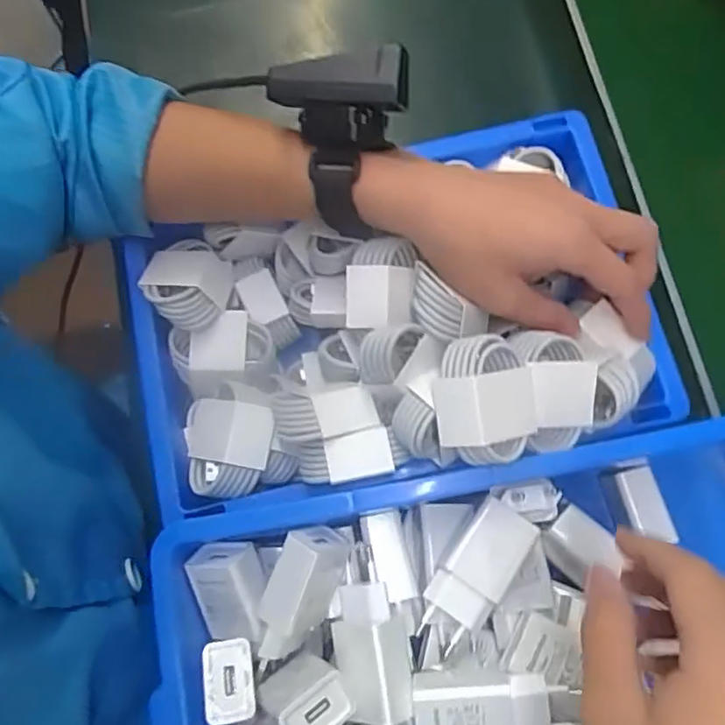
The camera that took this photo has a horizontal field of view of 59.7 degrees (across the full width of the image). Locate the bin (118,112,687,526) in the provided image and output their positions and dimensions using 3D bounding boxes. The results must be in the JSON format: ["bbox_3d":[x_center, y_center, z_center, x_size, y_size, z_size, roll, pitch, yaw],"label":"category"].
[{"bbox_3d":[0.015,-0.029,0.376,0.307,0.092,0.203,-13,76,-4],"label":"bin"}]

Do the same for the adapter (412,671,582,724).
[{"bbox_3d":[0.063,0.173,0.312,0.074,0.026,0.039,0,75,0],"label":"adapter"}]

